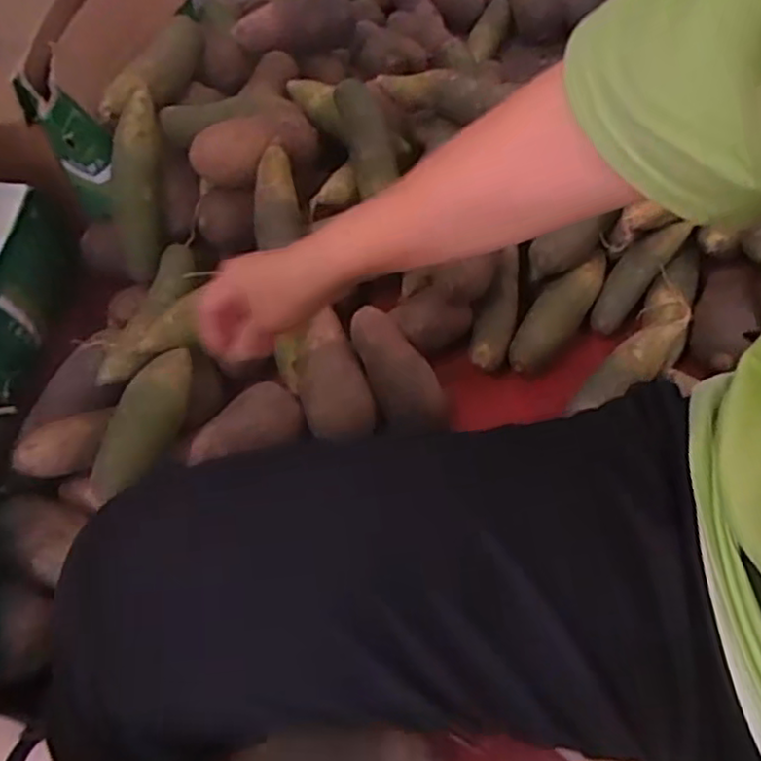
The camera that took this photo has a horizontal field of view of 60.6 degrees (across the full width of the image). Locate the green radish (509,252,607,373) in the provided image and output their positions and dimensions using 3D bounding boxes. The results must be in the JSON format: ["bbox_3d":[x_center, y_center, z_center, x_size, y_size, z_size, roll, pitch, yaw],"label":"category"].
[{"bbox_3d":[0.210,-0.079,0.773,0.053,0.044,0.167,38,83,23],"label":"green radish"}]

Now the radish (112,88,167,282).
[{"bbox_3d":[-0.290,-0.232,0.780,0.050,0.053,0.221,7,103,7],"label":"radish"}]

